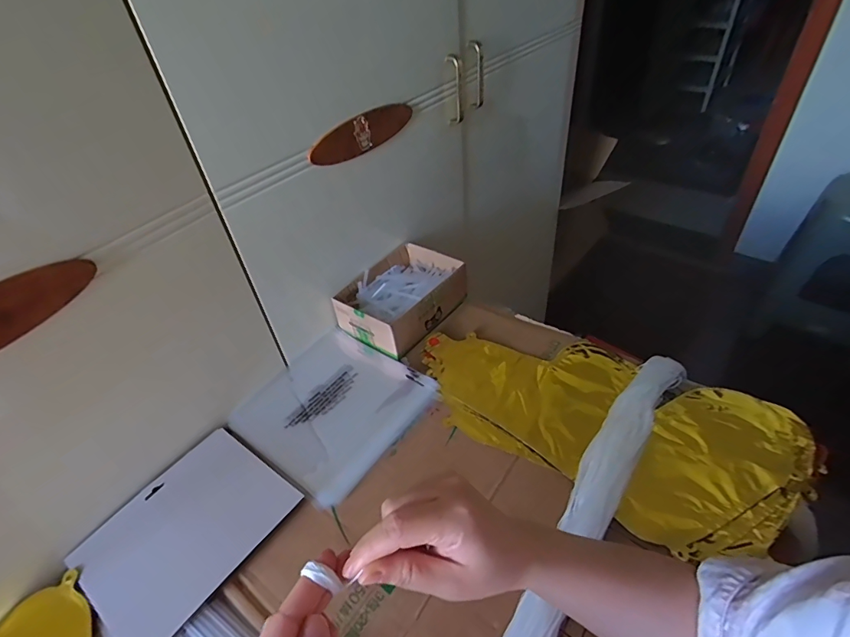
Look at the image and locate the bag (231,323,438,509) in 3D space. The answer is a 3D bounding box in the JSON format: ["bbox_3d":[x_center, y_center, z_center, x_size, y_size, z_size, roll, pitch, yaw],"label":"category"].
[{"bbox_3d":[-0.127,0.116,0.609,0.220,0.017,0.215,26,51,29],"label":"bag"}]

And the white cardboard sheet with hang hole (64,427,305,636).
[{"bbox_3d":[-0.258,0.226,0.485,0.158,0.008,0.192,25,51,28],"label":"white cardboard sheet with hang hole"}]

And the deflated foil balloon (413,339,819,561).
[{"bbox_3d":[0.209,0.124,0.558,0.460,0.017,0.232,17,47,21],"label":"deflated foil balloon"}]

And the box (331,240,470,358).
[{"bbox_3d":[-0.038,-0.038,0.709,0.142,0.061,0.189,27,52,29],"label":"box"}]

